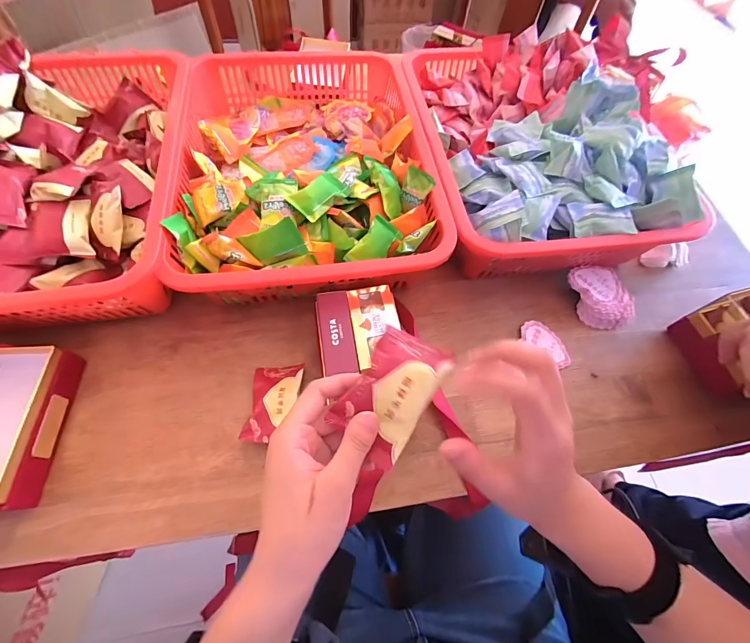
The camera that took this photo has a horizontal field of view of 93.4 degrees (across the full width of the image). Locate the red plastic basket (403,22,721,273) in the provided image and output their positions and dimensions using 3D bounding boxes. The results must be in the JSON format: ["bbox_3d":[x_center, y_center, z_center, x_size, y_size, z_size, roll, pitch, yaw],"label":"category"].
[{"bbox_3d":[0.191,-0.231,0.483,0.259,0.137,0.375,-7,63,-8],"label":"red plastic basket"}]

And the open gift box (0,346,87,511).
[{"bbox_3d":[-0.347,0.086,0.327,0.095,0.046,0.154,1,62,-4],"label":"open gift box"}]

